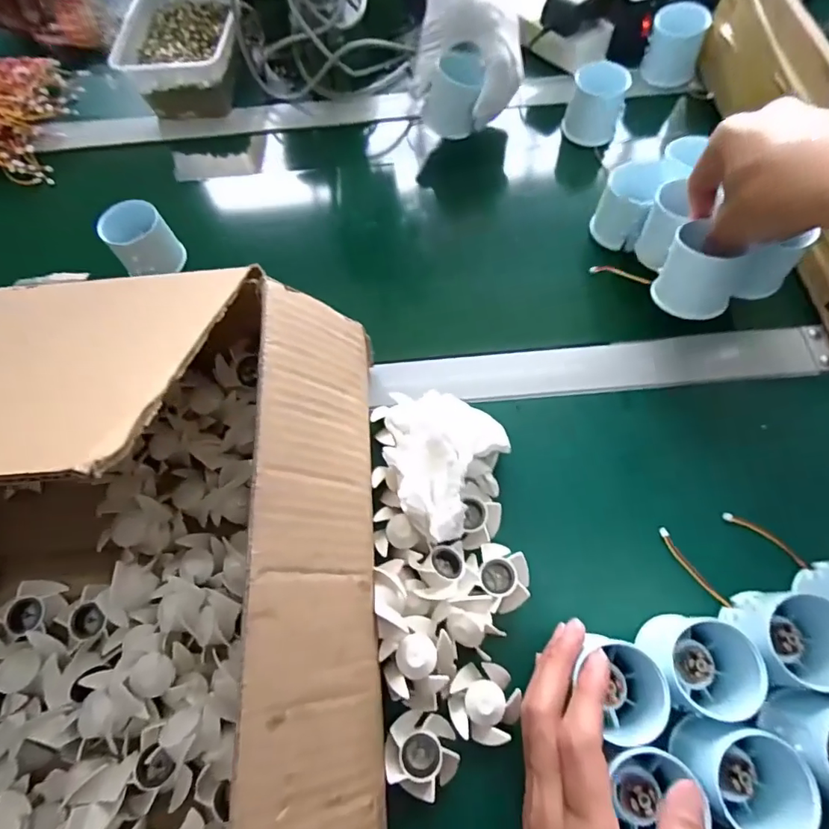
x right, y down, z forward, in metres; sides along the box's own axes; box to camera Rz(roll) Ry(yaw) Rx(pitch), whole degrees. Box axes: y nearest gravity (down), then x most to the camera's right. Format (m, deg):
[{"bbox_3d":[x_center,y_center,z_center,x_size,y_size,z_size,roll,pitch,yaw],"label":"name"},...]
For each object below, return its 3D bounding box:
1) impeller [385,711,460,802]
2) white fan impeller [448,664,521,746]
[{"bbox_3d":[0.005,0.206,0.302,0.042,0.016,0.043,1,66,3],"label":"impeller"},{"bbox_3d":[0.043,0.179,0.311,0.041,0.013,0.043,-1,66,3],"label":"white fan impeller"}]

